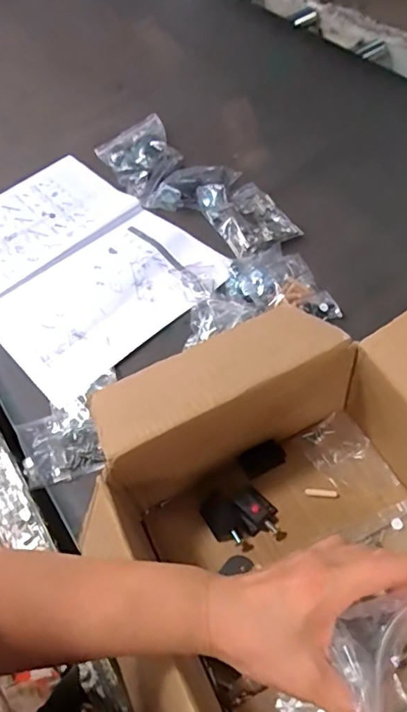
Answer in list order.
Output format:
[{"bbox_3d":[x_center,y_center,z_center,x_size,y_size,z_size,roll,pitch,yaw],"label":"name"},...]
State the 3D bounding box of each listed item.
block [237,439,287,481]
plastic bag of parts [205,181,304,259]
[{"bbox_3d":[0.059,0.101,0.509,0.043,0.013,0.023,-24,57,-9],"label":"block"},{"bbox_3d":[0.065,-0.191,0.725,0.093,0.020,0.144,-24,57,-9],"label":"plastic bag of parts"}]

